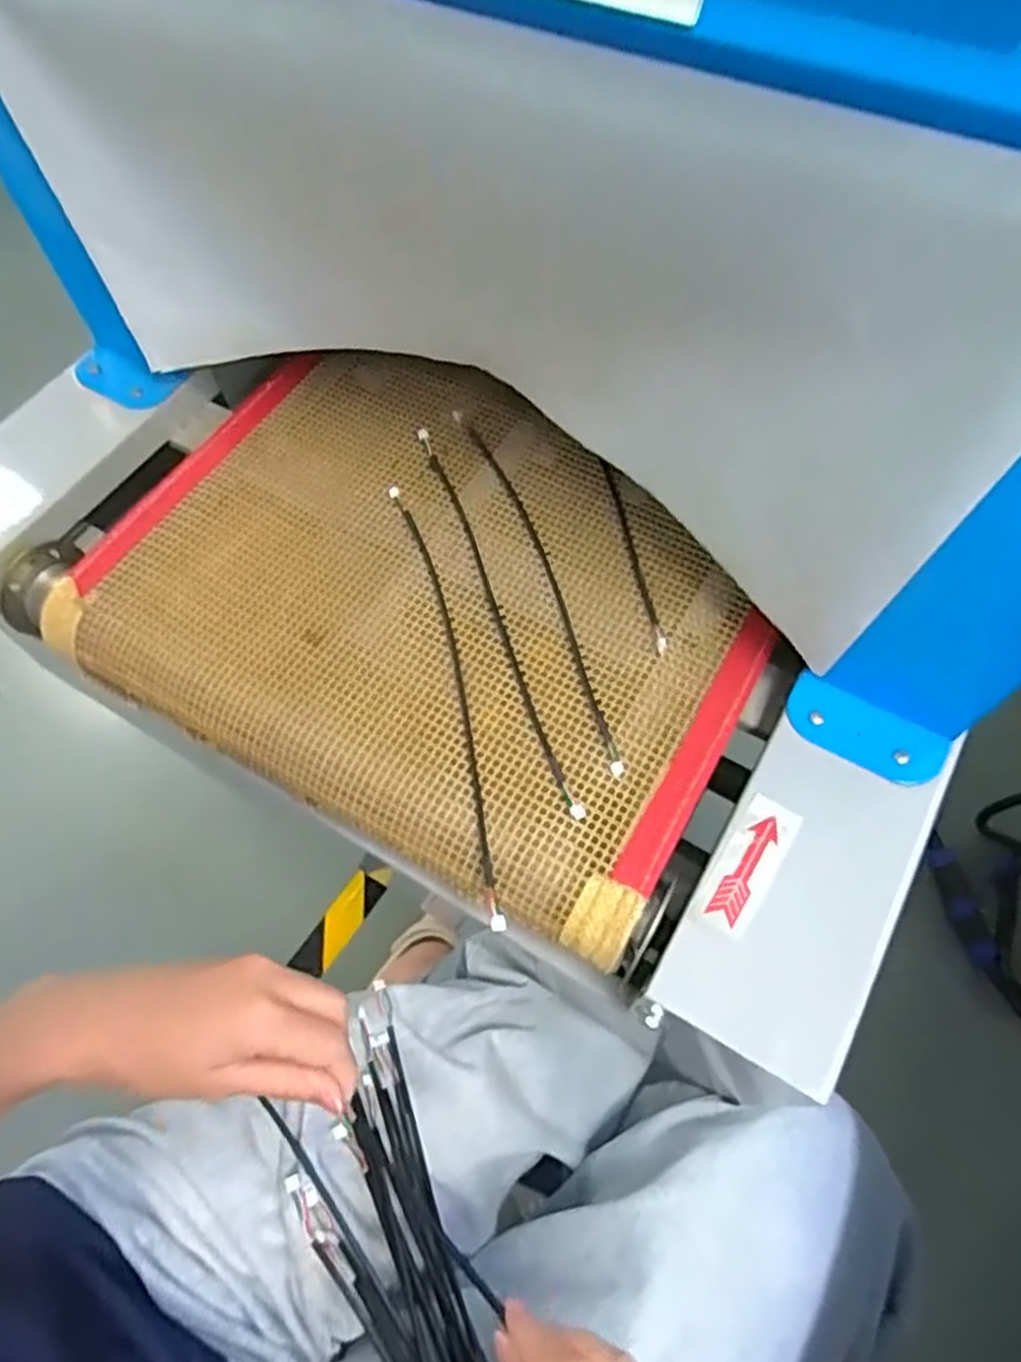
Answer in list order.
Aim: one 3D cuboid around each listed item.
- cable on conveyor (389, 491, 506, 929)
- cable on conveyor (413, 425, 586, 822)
[{"bbox_3d":[-0.034,-0.001,0.443,0.017,0.028,0.276,-14,59,-5],"label":"cable on conveyor"},{"bbox_3d":[-0.010,-0.048,0.456,0.011,0.014,0.280,-18,60,-8],"label":"cable on conveyor"}]

